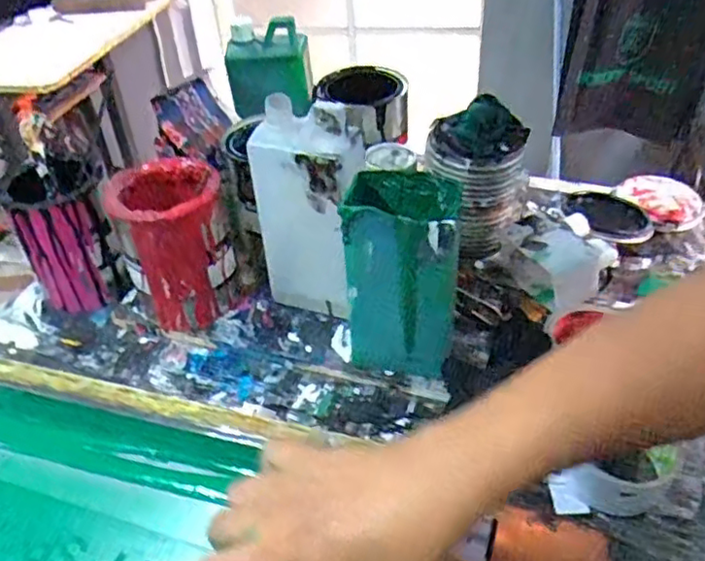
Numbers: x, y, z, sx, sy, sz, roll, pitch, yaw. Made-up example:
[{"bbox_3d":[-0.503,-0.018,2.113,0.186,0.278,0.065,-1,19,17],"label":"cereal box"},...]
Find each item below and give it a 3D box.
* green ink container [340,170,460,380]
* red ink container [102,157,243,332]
[{"bbox_3d":[0.046,0.004,0.574,0.090,0.195,0.072,6,42,11],"label":"green ink container"},{"bbox_3d":[-0.176,-0.038,0.654,0.101,0.134,0.107,-15,42,-12],"label":"red ink container"}]

